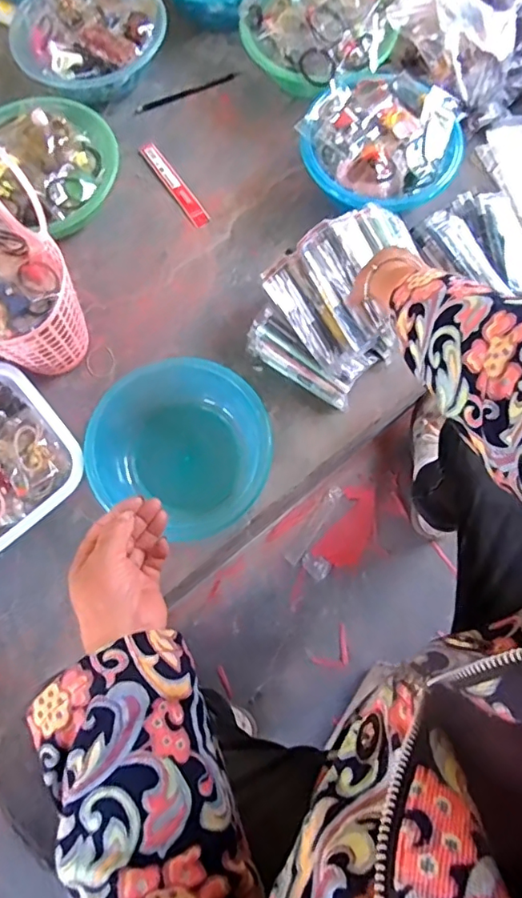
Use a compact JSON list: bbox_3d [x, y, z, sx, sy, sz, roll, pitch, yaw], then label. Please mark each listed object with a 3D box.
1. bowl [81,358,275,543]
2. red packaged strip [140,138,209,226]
[{"bbox_3d":[-0.098,-0.002,0.658,0.208,0.088,0.201,0,75,1],"label":"bowl"},{"bbox_3d":[-0.136,-0.414,0.804,0.028,0.004,0.175,-33,77,-8],"label":"red packaged strip"}]

